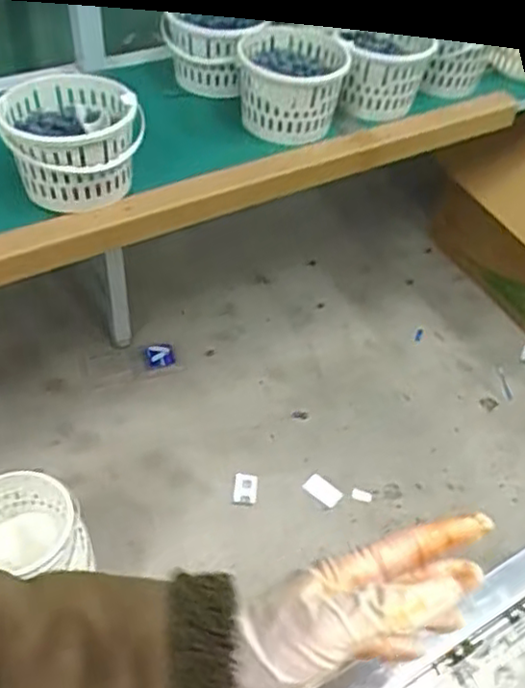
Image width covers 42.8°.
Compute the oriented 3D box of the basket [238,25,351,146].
[{"bbox_3d":[0.039,-0.437,1.135,0.154,0.126,0.188,-4,49,-10],"label":"basket"}]

